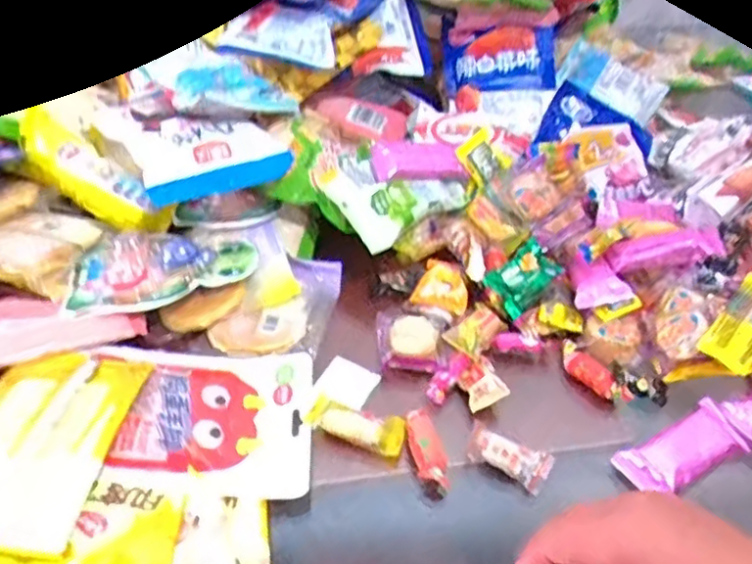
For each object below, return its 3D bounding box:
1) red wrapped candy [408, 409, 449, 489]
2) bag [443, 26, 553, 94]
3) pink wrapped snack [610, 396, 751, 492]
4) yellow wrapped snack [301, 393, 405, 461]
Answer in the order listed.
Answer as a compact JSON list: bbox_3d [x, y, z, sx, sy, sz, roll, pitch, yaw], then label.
[{"bbox_3d":[0.036,0.117,0.471,0.020,0.011,0.058,-11,59,-12],"label":"red wrapped candy"},{"bbox_3d":[0.127,-0.227,0.695,0.109,0.029,0.063,2,88,10],"label":"bag"},{"bbox_3d":[0.219,0.117,0.472,0.093,0.022,0.041,-22,49,-21],"label":"pink wrapped snack"},{"bbox_3d":[-0.014,0.102,0.484,0.069,0.013,0.030,20,47,1],"label":"yellow wrapped snack"}]

